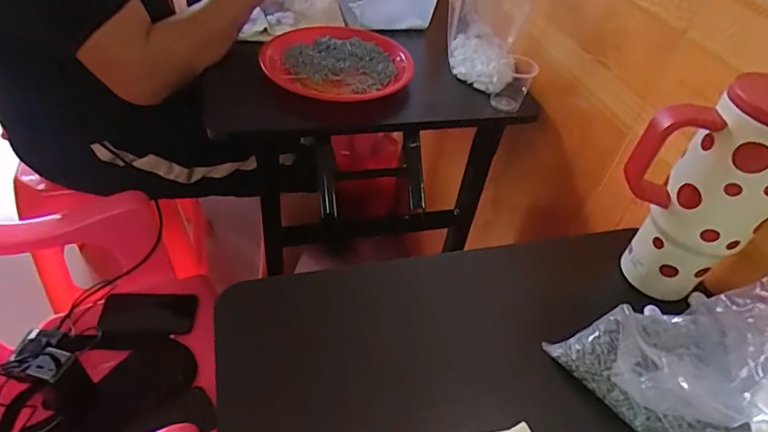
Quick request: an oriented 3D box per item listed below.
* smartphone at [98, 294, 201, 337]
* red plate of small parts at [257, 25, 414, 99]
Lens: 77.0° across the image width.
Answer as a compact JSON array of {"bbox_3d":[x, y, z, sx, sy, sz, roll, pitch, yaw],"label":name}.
[{"bbox_3d":[-0.445,0.188,0.914,0.167,0.016,0.083,3,53,-6],"label":"smartphone"},{"bbox_3d":[-0.080,-0.259,0.780,0.222,0.031,0.243,-6,45,-14],"label":"red plate of small parts"}]

